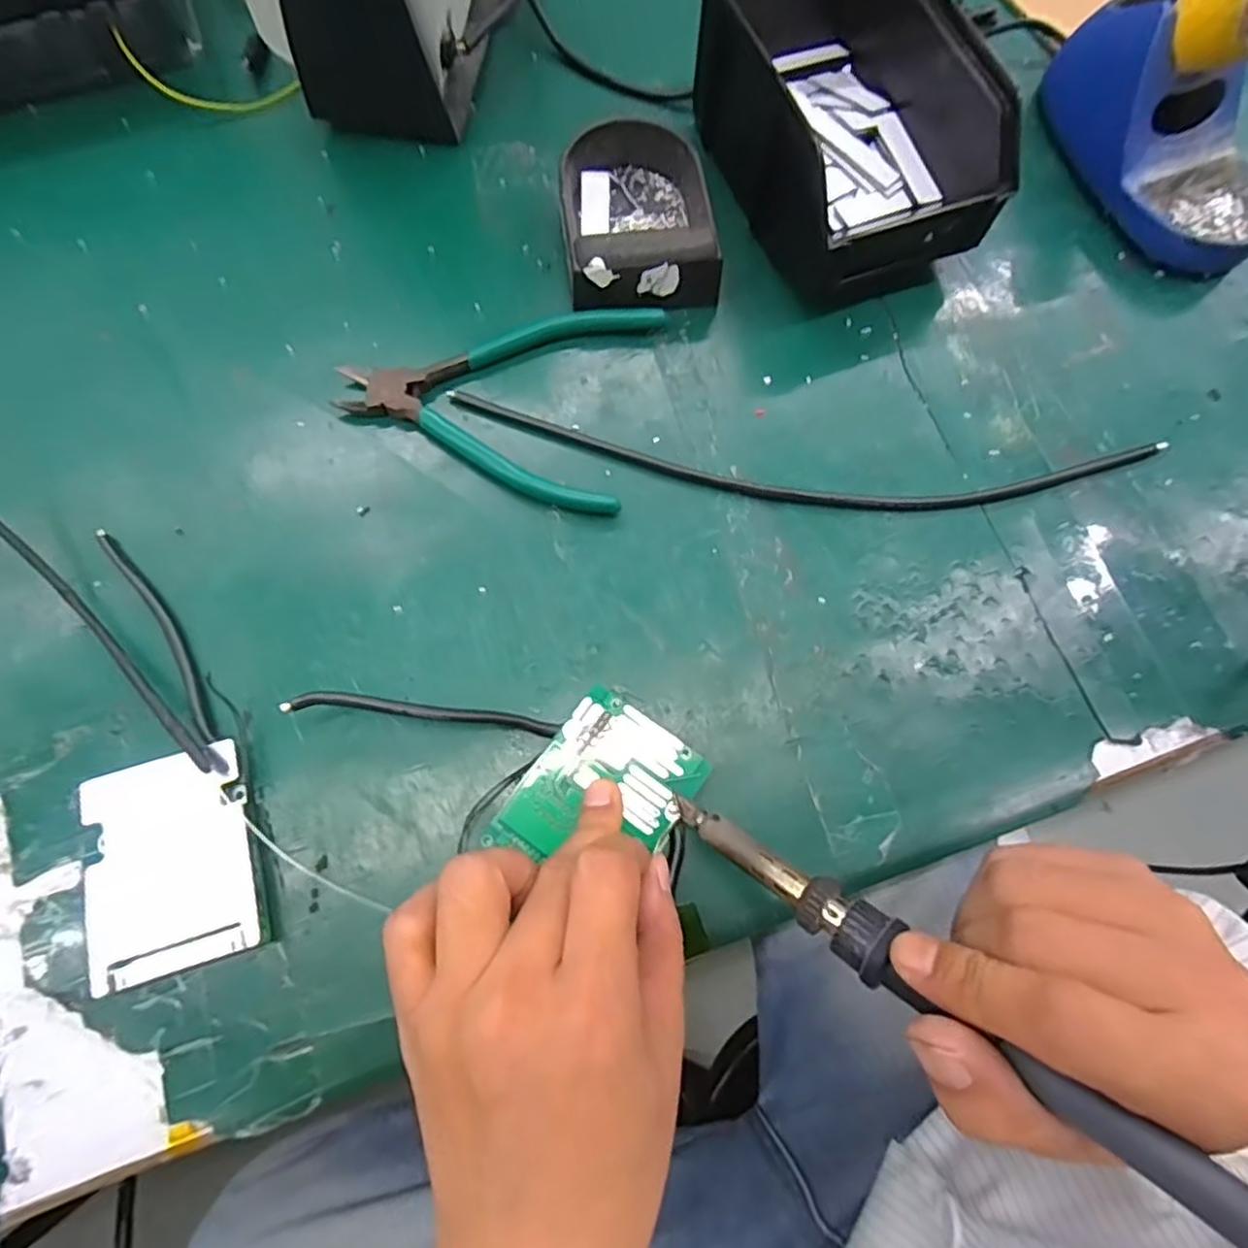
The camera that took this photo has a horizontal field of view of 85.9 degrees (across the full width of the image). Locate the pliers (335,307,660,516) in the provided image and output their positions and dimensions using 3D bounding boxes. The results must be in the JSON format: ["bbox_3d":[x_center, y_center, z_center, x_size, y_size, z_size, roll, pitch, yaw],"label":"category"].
[{"bbox_3d":[-0.062,-0.119,0.332,0.143,0.012,0.112,14,74,3],"label":"pliers"}]

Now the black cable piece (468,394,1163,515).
[{"bbox_3d":[0.086,-0.077,0.324,0.341,0.004,0.049,5,74,1],"label":"black cable piece"}]

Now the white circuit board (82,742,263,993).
[{"bbox_3d":[-0.179,0.093,0.264,0.062,0.011,0.083,-18,75,-6],"label":"white circuit board"}]

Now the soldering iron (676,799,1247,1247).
[{"bbox_3d":[0.107,0.117,0.191,0.237,0.018,0.019,29,74,36],"label":"soldering iron"}]

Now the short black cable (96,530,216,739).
[{"bbox_3d":[-0.202,0.002,0.293,0.010,0.009,0.117,-34,77,-10],"label":"short black cable"}]

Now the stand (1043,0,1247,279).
[{"bbox_3d":[0.302,-0.275,0.352,0.080,0.085,0.155,-27,76,-8],"label":"stand"}]

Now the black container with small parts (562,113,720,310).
[{"bbox_3d":[0.006,-0.216,0.350,0.074,0.037,0.107,-6,74,-3],"label":"black container with small parts"}]

